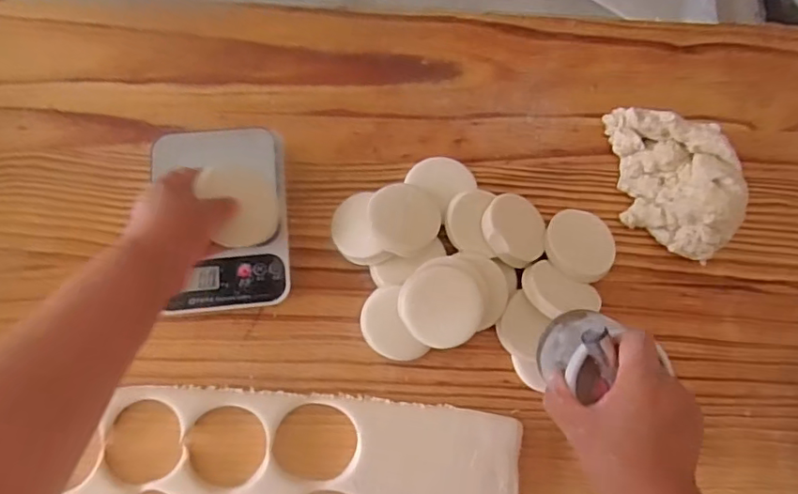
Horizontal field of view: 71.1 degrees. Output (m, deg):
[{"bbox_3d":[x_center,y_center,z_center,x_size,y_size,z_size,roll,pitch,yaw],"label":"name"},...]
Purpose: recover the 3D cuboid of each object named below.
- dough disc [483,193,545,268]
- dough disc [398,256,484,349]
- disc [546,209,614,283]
[{"bbox_3d":[0.120,-0.018,0.573,0.070,0.013,0.072,19,68,-21],"label":"dough disc"},{"bbox_3d":[0.041,0.051,0.524,0.077,0.009,0.083,0,75,-2],"label":"dough disc"},{"bbox_3d":[0.189,0.000,0.585,0.073,0.016,0.069,0,77,0],"label":"disc"}]

